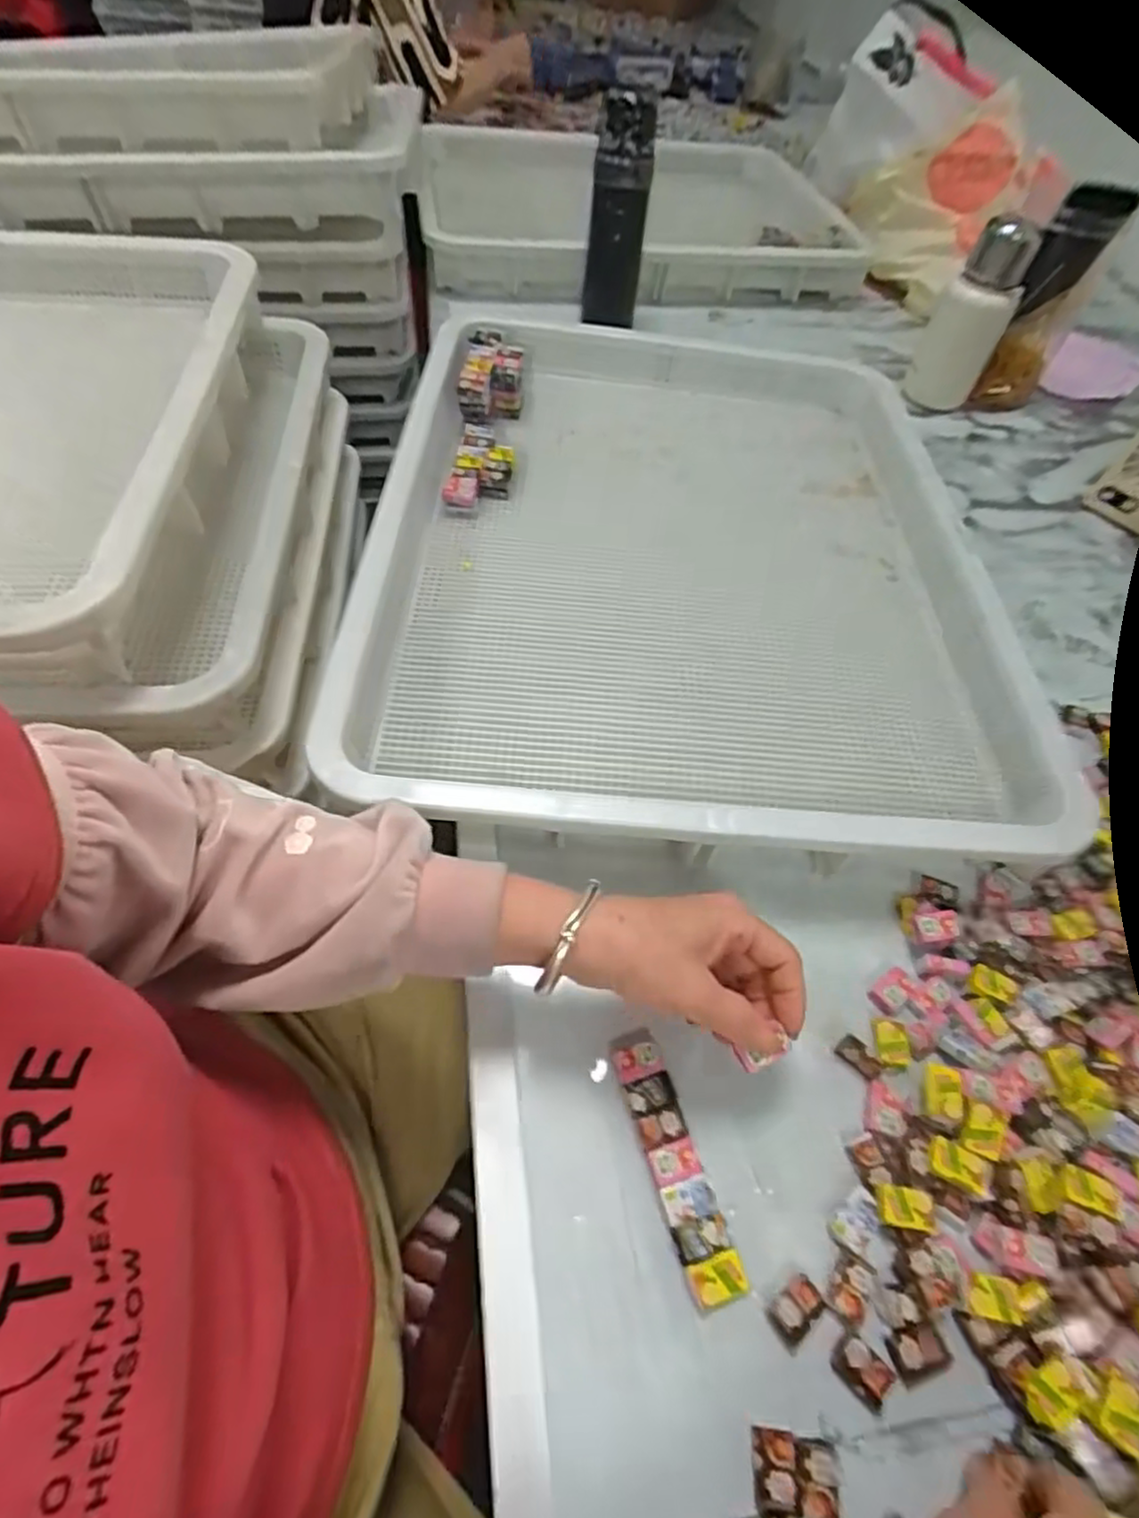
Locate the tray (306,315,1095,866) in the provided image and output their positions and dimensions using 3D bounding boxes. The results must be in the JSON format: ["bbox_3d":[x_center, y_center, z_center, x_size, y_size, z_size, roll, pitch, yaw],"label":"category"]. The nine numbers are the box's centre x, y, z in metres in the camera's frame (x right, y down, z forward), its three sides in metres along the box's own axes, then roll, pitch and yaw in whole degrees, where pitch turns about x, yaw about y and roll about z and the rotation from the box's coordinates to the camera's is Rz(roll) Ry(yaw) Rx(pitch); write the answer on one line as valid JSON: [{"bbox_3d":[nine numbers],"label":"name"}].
[{"bbox_3d":[0.104,-0.193,0.609,0.506,0.074,0.629,5,51,-6],"label":"tray"}]

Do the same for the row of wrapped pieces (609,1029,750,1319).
[{"bbox_3d":[0.053,0.203,0.357,0.027,0.009,0.123,-12,57,-14],"label":"row of wrapped pieces"}]

